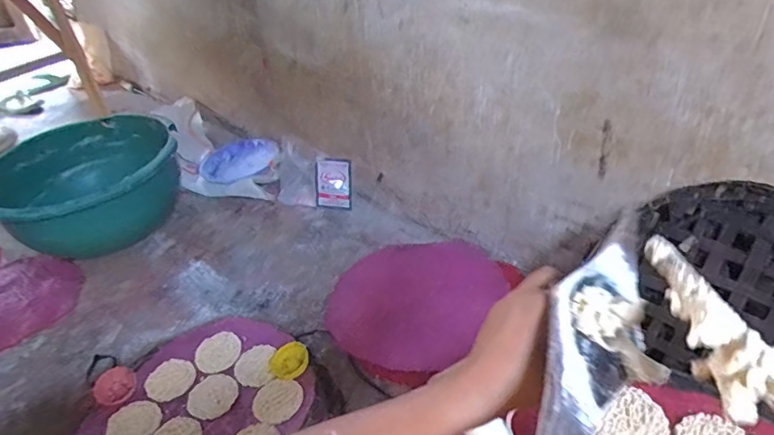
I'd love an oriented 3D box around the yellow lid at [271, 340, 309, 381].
[{"bbox_3d":[-0.159,0.235,0.843,0.063,0.015,0.063,-12,51,16],"label":"yellow lid"}]

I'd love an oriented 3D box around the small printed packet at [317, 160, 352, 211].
[{"bbox_3d":[-0.128,-0.078,1.247,0.082,0.121,0.018,2,15,-4],"label":"small printed packet"}]

